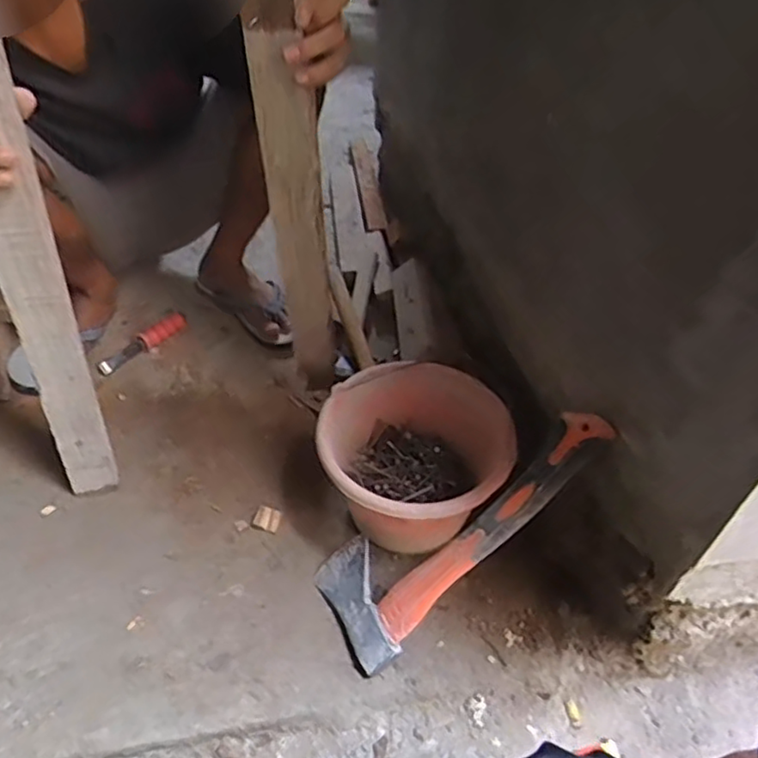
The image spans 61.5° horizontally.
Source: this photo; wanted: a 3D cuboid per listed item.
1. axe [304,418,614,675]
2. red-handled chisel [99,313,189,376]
[{"bbox_3d":[0.083,0.168,0.682,0.030,0.389,0.135,31,27,-36],"label":"axe"},{"bbox_3d":[-0.399,-0.063,1.078,0.031,0.027,0.173,30,47,24],"label":"red-handled chisel"}]

